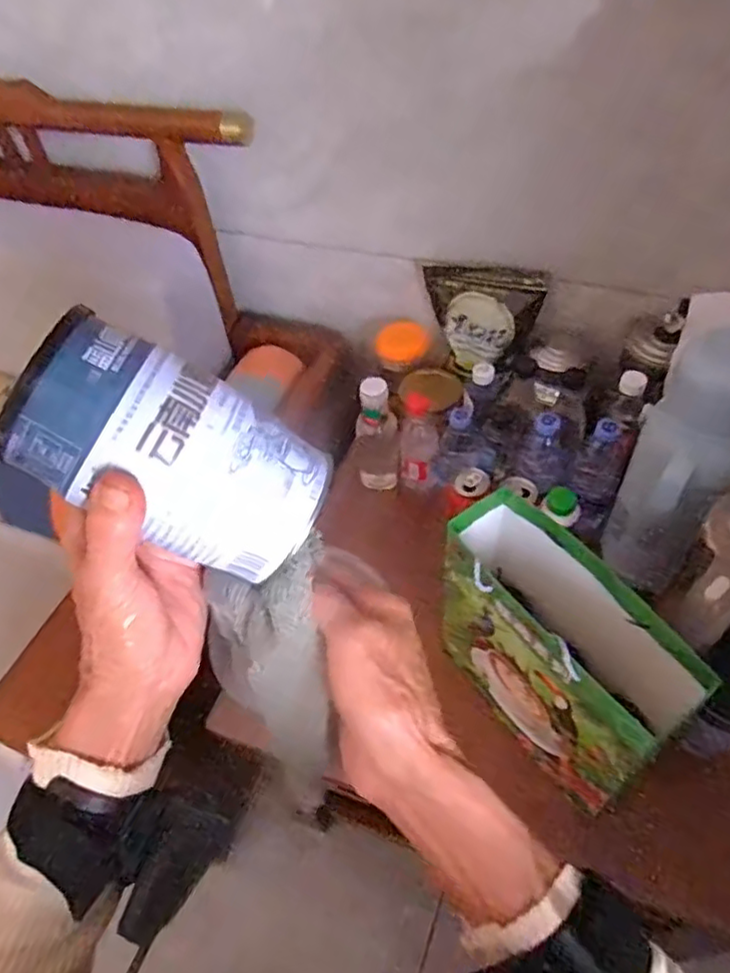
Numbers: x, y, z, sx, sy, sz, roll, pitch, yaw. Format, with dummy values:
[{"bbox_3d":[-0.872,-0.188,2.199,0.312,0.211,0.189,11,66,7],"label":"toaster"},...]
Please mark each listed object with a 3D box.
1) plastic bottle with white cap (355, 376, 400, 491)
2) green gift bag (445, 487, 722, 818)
[{"bbox_3d":[0.017,-0.081,0.992,0.070,0.190,0.070,-5,51,2],"label":"plastic bottle with white cap"},{"bbox_3d":[0.197,0.179,0.681,0.101,0.236,0.267,-28,54,-16],"label":"green gift bag"}]

